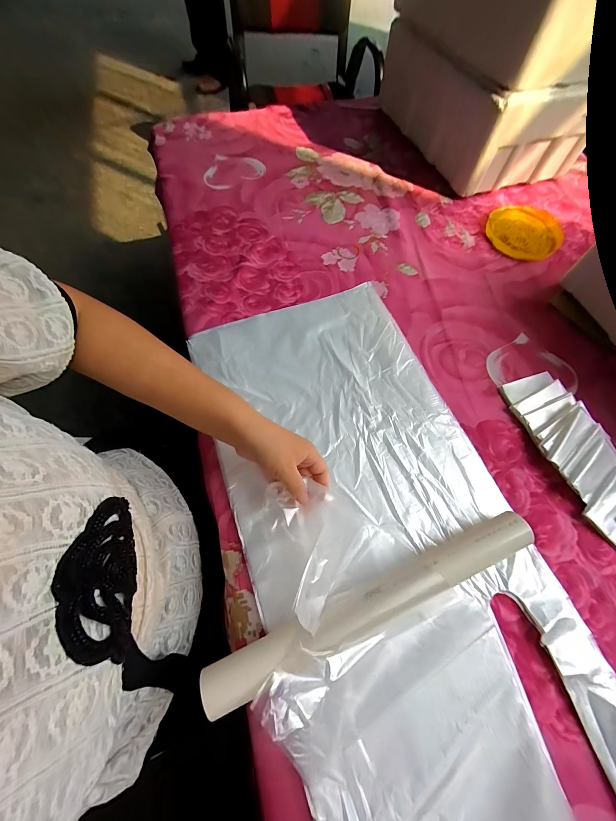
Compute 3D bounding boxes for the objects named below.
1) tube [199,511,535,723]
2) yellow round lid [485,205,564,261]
[{"bbox_3d":[0.071,0.195,0.318,0.356,0.041,0.039,-20,68,-10],"label":"tube"},{"bbox_3d":[0.413,-0.341,0.588,0.140,0.011,0.131,0,66,-1],"label":"yellow round lid"}]

